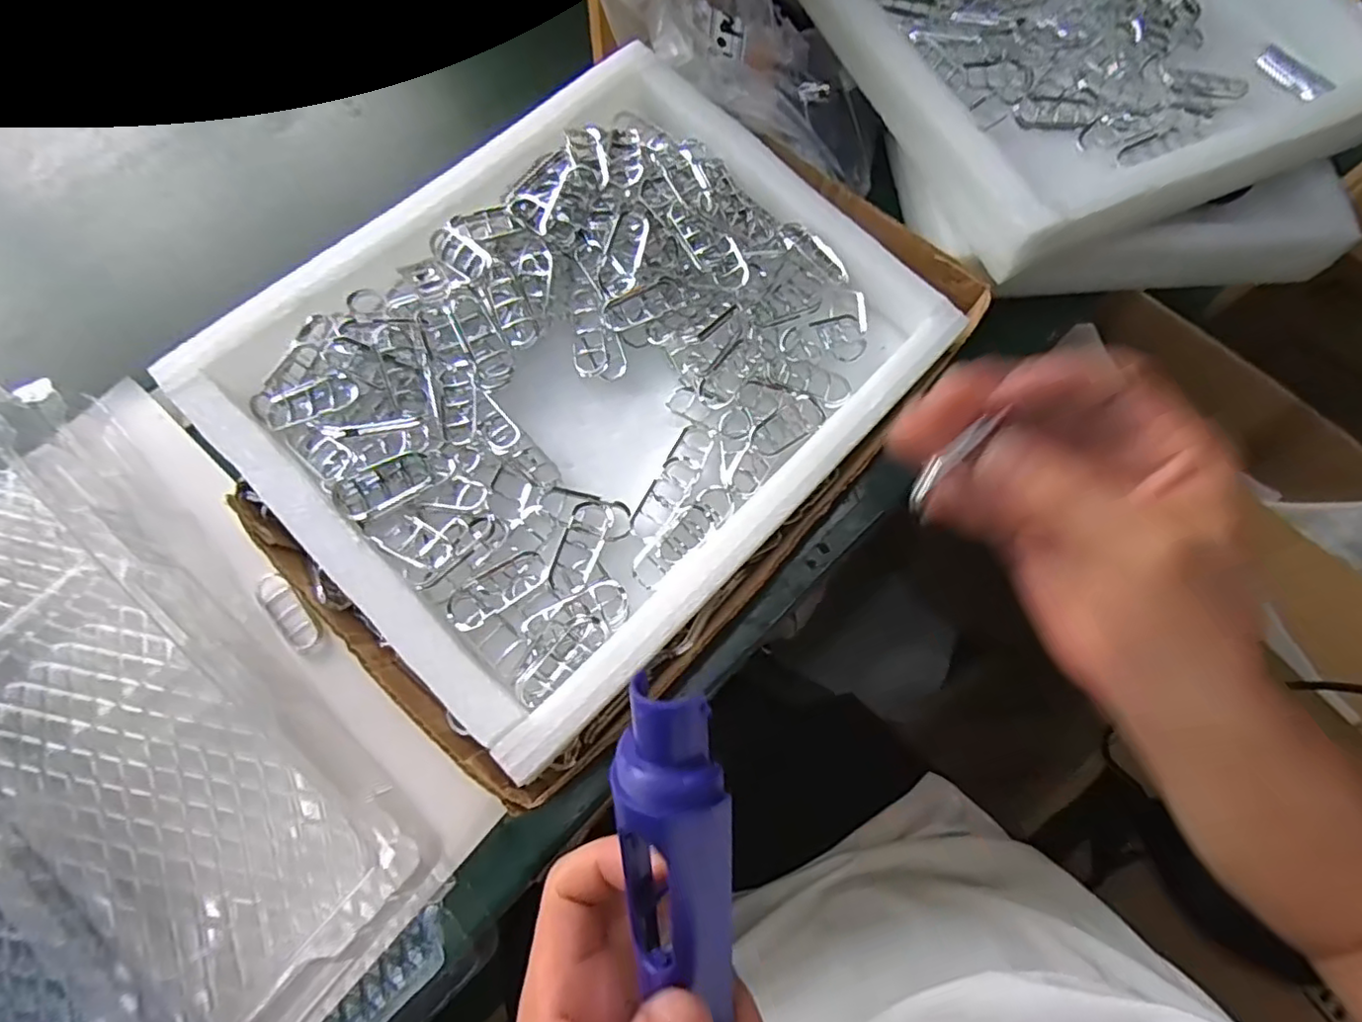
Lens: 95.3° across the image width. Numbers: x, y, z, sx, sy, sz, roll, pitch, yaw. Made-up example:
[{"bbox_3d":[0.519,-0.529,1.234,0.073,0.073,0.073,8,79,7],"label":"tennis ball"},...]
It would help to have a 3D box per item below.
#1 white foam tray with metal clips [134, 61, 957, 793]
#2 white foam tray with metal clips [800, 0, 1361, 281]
[{"bbox_3d":[-0.047,-0.090,0.348,0.284,0.038,0.357,43,75,11],"label":"white foam tray with metal clips"},{"bbox_3d":[0.267,-0.359,0.437,0.308,0.054,0.368,-24,74,-10],"label":"white foam tray with metal clips"}]

